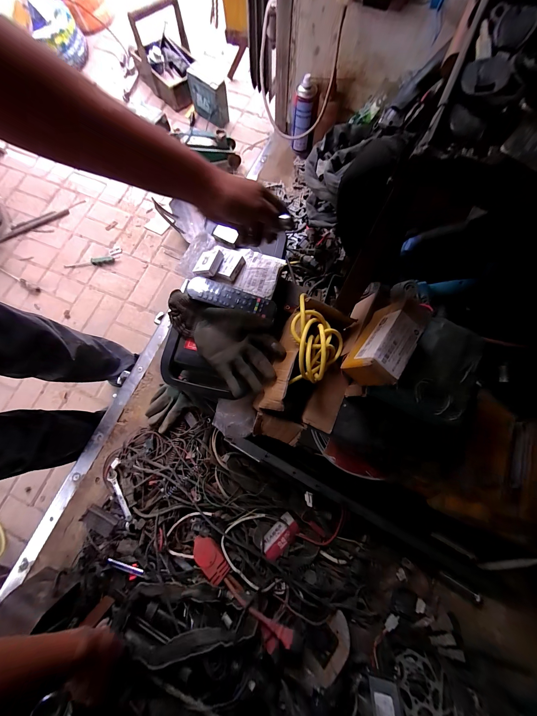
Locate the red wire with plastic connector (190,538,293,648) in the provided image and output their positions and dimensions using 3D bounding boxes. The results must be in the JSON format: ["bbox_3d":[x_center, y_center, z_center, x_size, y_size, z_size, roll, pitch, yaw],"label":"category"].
[{"bbox_3d":[-0.062,0.452,0.500,0.245,0.026,0.046,28,76,24],"label":"red wire with plastic connector"}]

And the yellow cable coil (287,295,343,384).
[{"bbox_3d":[0.075,-0.032,0.387,0.084,0.054,0.139,2,75,1],"label":"yellow cable coil"}]

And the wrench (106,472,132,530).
[{"bbox_3d":[-0.359,0.343,0.617,0.026,0.015,0.132,-31,78,-8],"label":"wrench"}]

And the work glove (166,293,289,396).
[{"bbox_3d":[-0.070,-0.046,0.428,0.120,0.050,0.229,-41,79,-10],"label":"work glove"}]

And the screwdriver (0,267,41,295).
[{"bbox_3d":[-1.101,-0.342,1.113,0.261,0.022,0.034,29,77,7],"label":"screwdriver"}]

